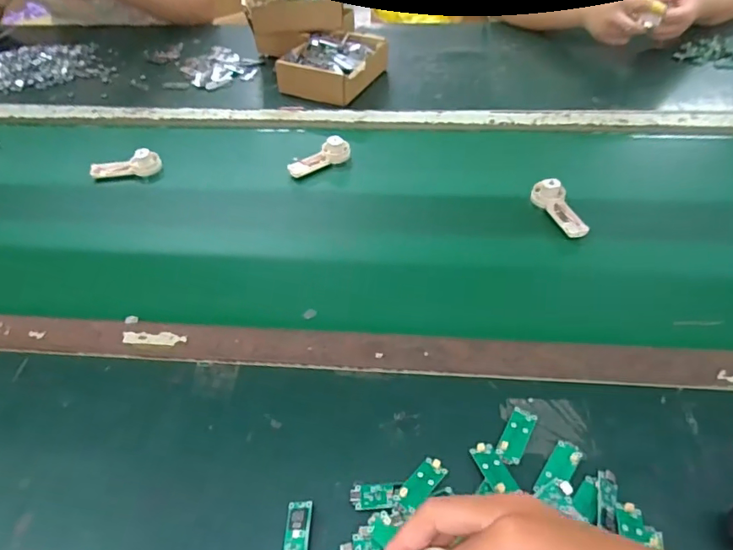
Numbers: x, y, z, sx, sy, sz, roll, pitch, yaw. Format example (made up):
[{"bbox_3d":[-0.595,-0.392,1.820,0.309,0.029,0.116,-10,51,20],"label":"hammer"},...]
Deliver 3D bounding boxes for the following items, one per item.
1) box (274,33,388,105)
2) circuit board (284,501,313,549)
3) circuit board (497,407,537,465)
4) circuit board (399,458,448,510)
[{"bbox_3d":[-0.053,-0.357,0.854,0.144,0.053,0.163,18,50,20],"label":"box"},{"bbox_3d":[-0.051,0.193,0.364,0.019,0.011,0.051,1,46,4],"label":"circuit board"},{"bbox_3d":[0.124,0.132,0.411,0.019,0.004,0.049,23,52,23],"label":"circuit board"},{"bbox_3d":[0.043,0.161,0.385,0.019,0.004,0.046,30,41,28],"label":"circuit board"}]

